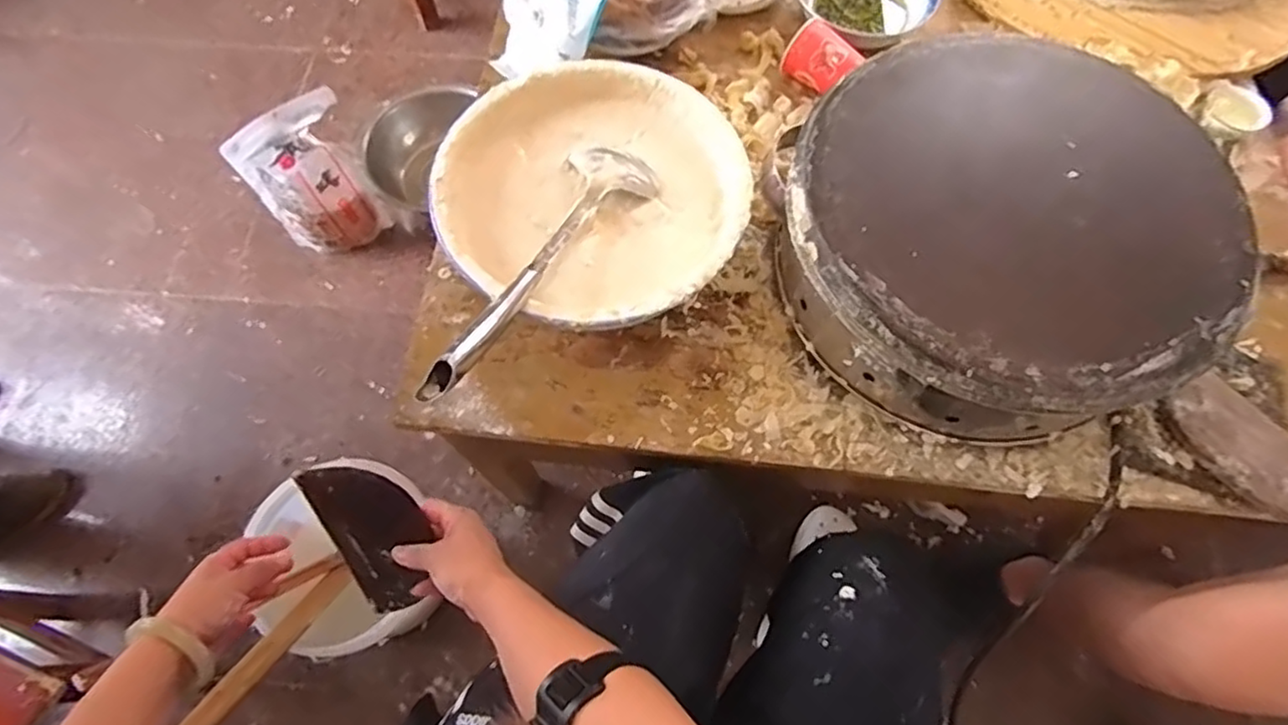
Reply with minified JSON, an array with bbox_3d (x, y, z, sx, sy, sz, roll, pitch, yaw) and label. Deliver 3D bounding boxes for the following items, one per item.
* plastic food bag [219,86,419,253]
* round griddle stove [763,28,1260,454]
[{"bbox_3d":[-0.567,-0.318,1.182,0.200,0.290,0.098,-35,72,-14],"label":"plastic food bag"},{"bbox_3d":[0.312,-0.109,0.631,0.343,0.156,0.360,0,67,0],"label":"round griddle stove"}]

